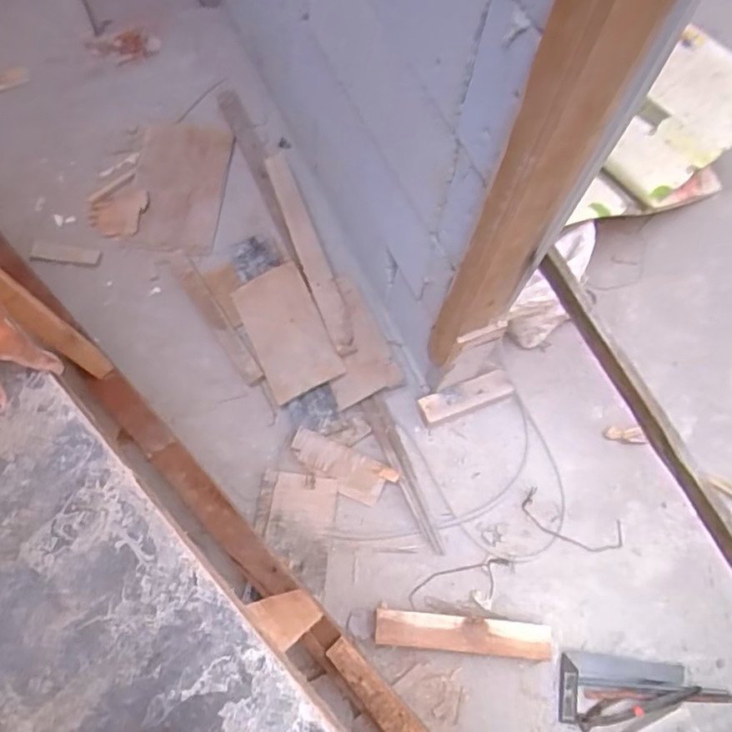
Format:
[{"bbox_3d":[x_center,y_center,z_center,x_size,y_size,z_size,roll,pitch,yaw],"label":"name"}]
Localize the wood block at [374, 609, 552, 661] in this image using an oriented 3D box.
[{"bbox_3d":[0.171,0.476,1.049,0.315,0.036,0.064,6,70,0],"label":"wood block"}]

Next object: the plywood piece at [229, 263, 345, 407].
[{"bbox_3d":[-0.166,-0.070,1.218,0.160,0.010,0.267,-29,73,9],"label":"plywood piece"}]

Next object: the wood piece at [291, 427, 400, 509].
[{"bbox_3d":[-0.050,0.197,1.154,0.208,0.019,0.082,25,71,7],"label":"wood piece"}]

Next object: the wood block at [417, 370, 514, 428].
[{"bbox_3d":[0.201,0.063,1.196,0.188,0.018,0.060,-21,103,-6],"label":"wood block"}]

